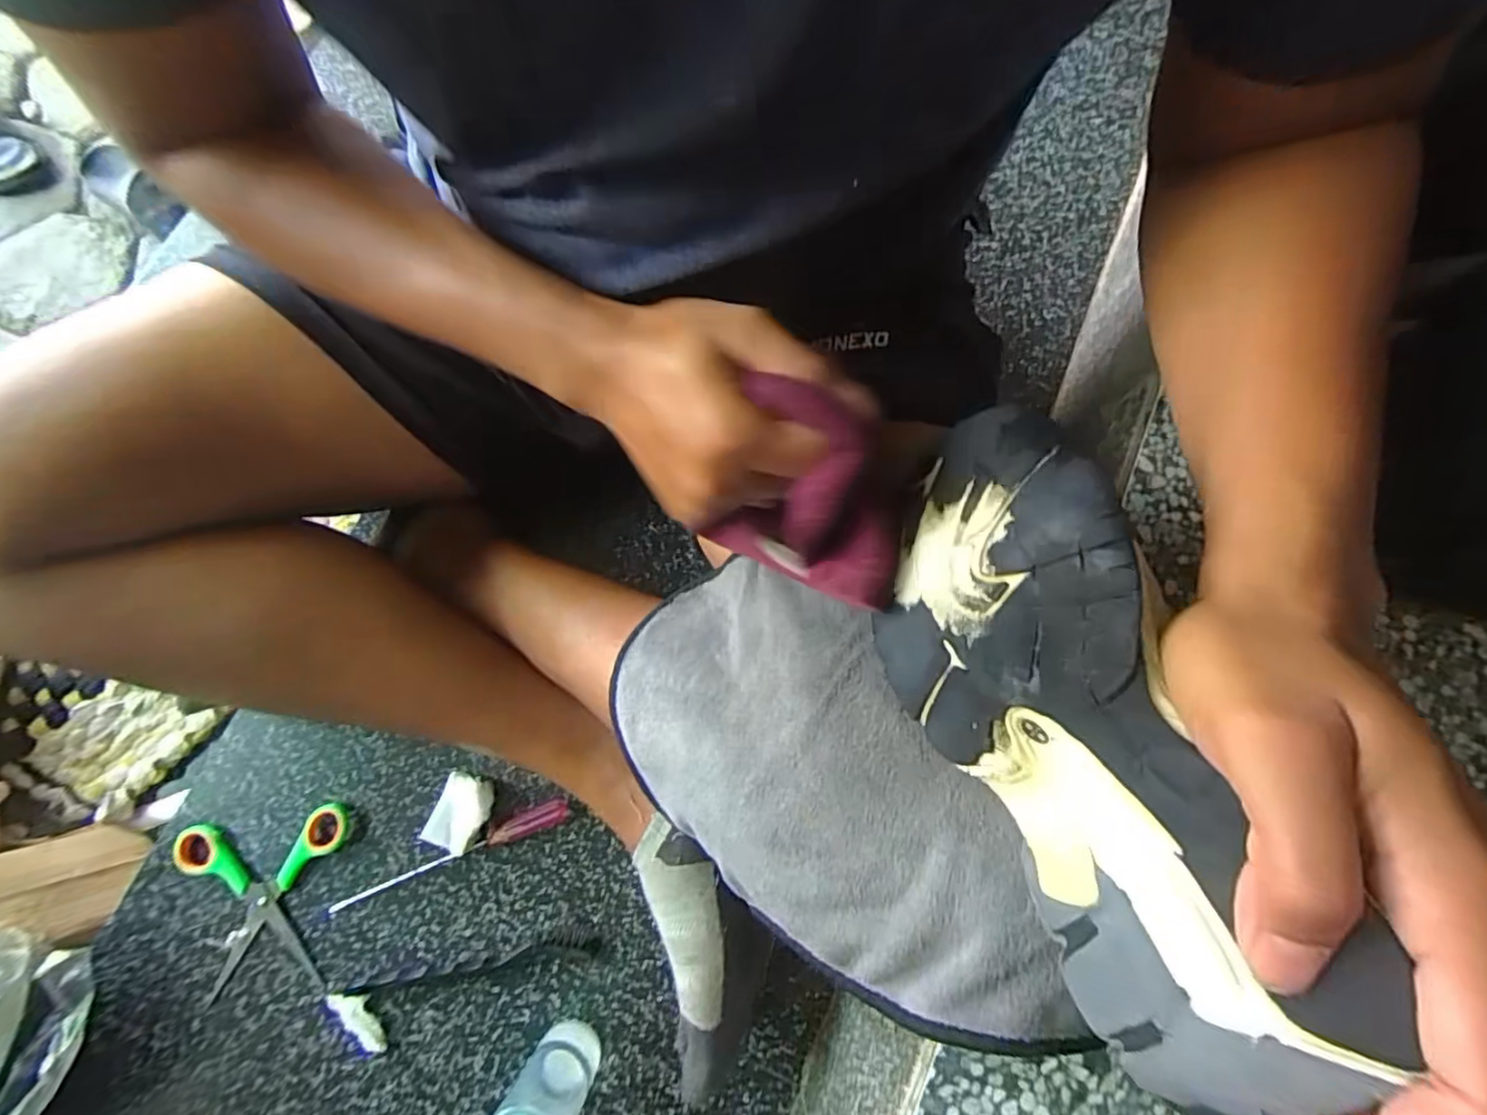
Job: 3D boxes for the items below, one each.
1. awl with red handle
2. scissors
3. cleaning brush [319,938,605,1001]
[{"bbox_3d":[-0.215,0.218,0.478,0.179,0.016,0.017,-21,77,-5],"label":"awl with red handle"},{"bbox_3d":[-0.350,0.248,0.471,0.119,0.008,0.118,-5,76,-2],"label":"scissors"},{"bbox_3d":[-0.189,0.287,0.458,0.180,0.010,0.024,-4,76,-1],"label":"cleaning brush"}]

